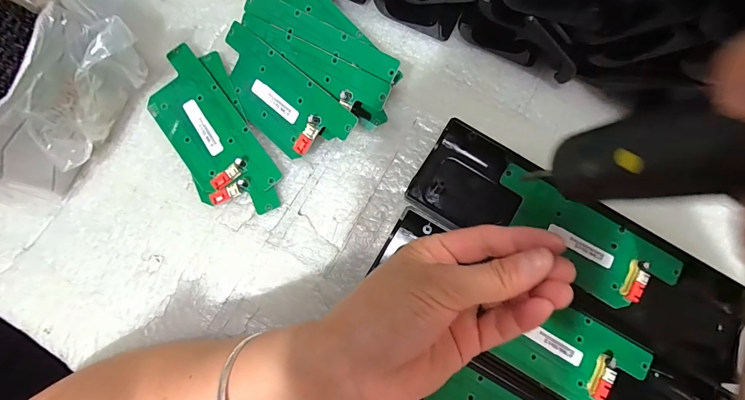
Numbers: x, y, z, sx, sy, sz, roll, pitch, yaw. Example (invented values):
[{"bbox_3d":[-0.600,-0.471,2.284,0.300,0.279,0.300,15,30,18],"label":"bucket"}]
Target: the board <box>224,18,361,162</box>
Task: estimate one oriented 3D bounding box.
[{"bbox_3d":[-0.074,-0.076,0.270,0.134,0.010,0.055,42,108,19],"label":"board"}]

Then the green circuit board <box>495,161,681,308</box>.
[{"bbox_3d":[0.146,0.026,0.258,0.128,0.010,0.052,37,81,7],"label":"green circuit board"}]

